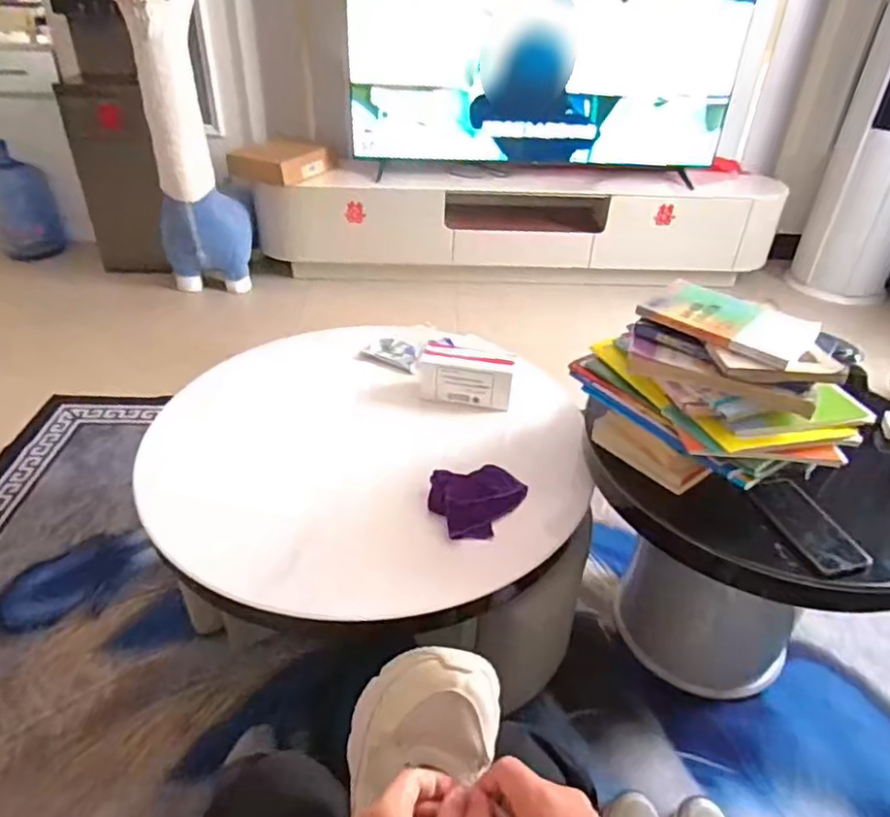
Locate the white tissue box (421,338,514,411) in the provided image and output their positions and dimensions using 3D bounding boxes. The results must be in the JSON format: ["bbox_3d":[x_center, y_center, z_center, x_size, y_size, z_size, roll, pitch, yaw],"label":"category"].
[{"bbox_3d":[0.044,-0.065,1.227,0.174,0.083,0.104,10,36,9],"label":"white tissue box"}]

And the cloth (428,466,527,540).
[{"bbox_3d":[0.057,0.142,0.985,0.155,0.059,0.112,-13,36,-24],"label":"cloth"}]

